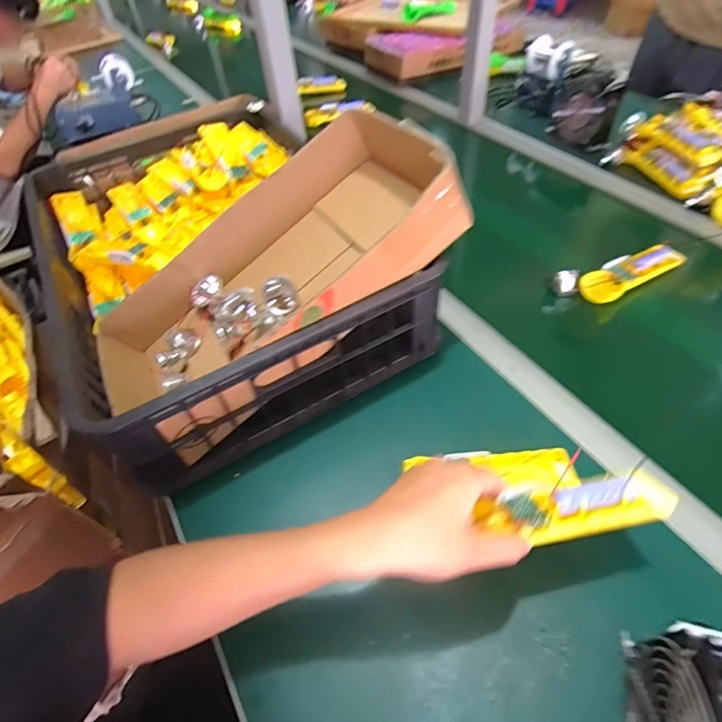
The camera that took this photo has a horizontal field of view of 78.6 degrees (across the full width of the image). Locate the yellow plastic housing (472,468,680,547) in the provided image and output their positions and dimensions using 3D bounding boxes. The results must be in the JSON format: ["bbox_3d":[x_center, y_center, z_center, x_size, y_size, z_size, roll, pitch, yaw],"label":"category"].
[{"bbox_3d":[0.170,0.115,0.345,0.146,0.021,0.043,-8,51,-1],"label":"yellow plastic housing"}]

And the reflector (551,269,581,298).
[{"bbox_3d":[0.291,-0.112,0.628,0.035,0.030,0.026,15,53,18],"label":"reflector"}]

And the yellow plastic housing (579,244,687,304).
[{"bbox_3d":[0.391,-0.126,0.632,0.170,0.021,0.047,-23,51,-13],"label":"yellow plastic housing"}]

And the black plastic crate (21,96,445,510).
[{"bbox_3d":[-0.202,-0.172,0.609,0.409,0.171,0.573,-28,54,-16],"label":"black plastic crate"}]

